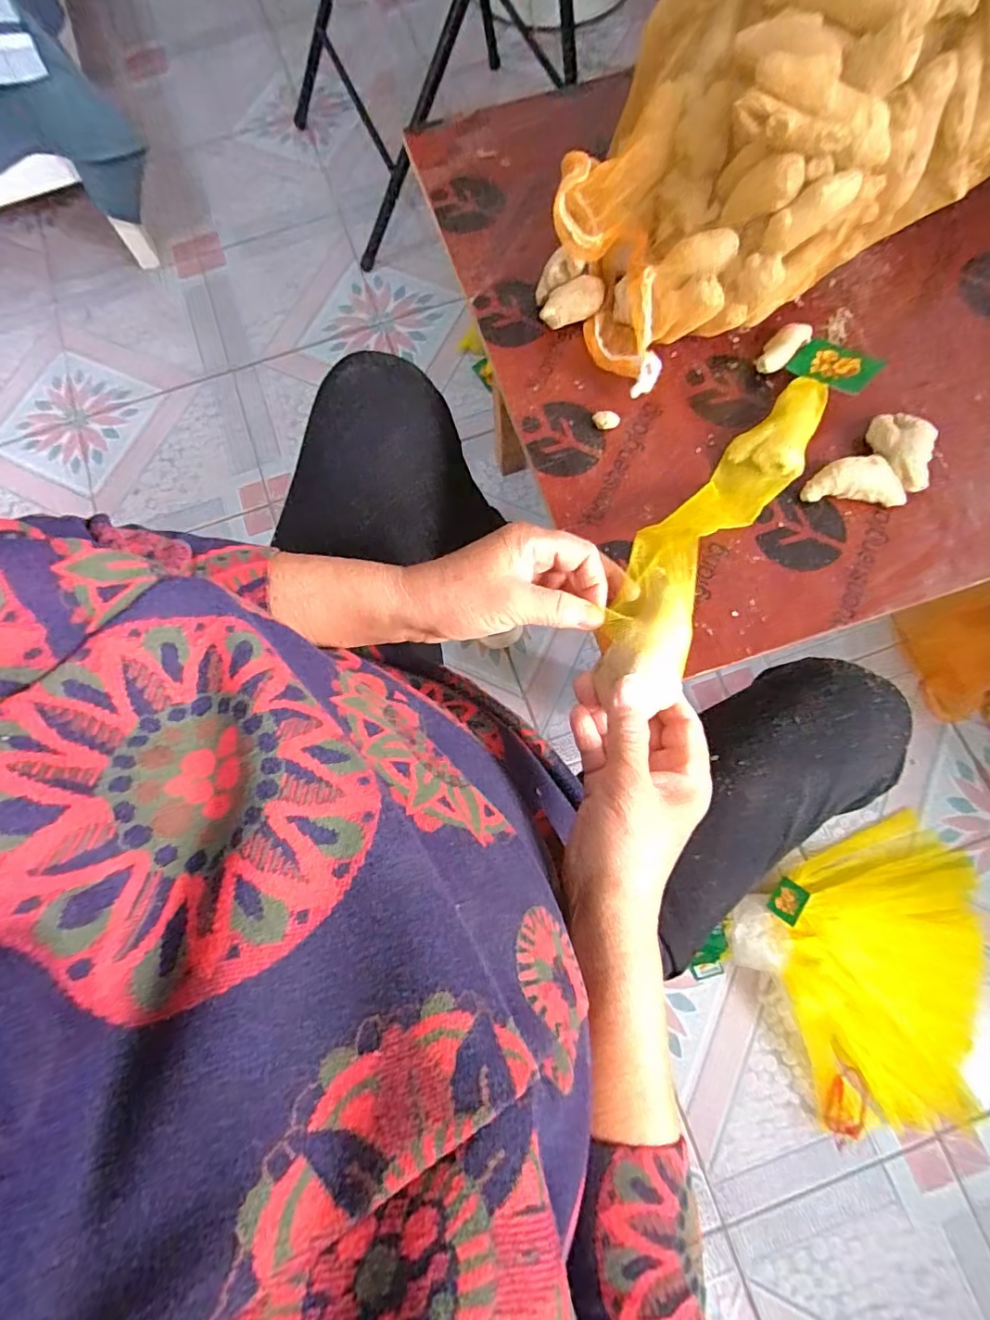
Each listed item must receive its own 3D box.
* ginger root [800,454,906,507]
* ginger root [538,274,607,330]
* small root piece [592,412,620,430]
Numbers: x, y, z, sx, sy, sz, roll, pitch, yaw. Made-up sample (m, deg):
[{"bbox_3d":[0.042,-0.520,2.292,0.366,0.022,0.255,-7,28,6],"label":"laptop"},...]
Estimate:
[{"bbox_3d":[0.281,-0.140,0.424,0.075,0.020,0.029,5,75,3],"label":"ginger root"},{"bbox_3d":[0.065,-0.310,0.471,0.056,0.021,0.029,-21,76,-4],"label":"ginger root"},{"bbox_3d":[0.092,-0.198,0.451,0.022,0.006,0.013,-7,75,-1],"label":"small root piece"}]

